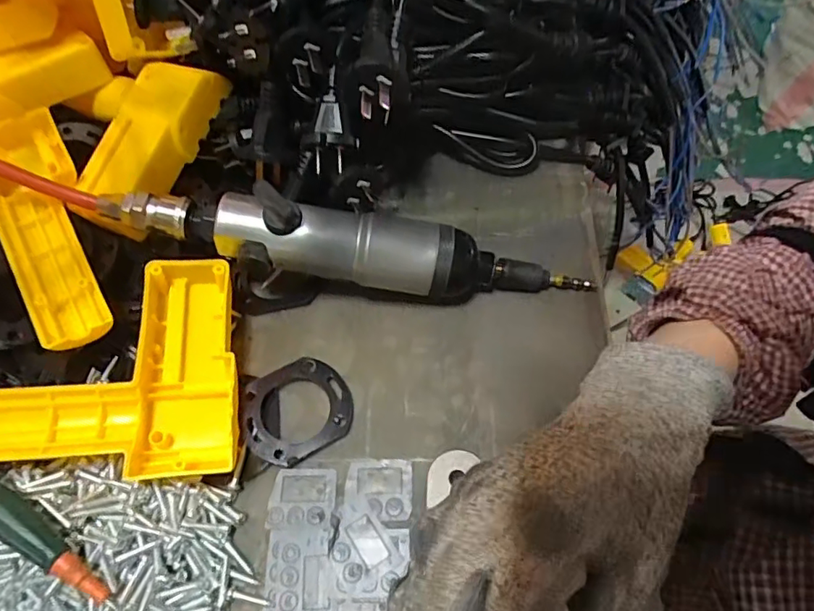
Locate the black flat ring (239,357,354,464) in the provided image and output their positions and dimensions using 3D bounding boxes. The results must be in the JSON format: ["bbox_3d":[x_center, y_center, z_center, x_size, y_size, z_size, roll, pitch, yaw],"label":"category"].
[{"bbox_3d":[-0.059,0.055,0.295,0.059,0.006,0.052,-32,62,-14],"label":"black flat ring"}]

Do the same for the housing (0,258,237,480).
[{"bbox_3d":[-0.161,0.032,0.282,0.142,0.030,0.113,-8,59,0],"label":"housing"}]

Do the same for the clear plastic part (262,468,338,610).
[{"bbox_3d":[-0.051,0.114,0.267,0.033,0.009,0.068,-2,63,-5],"label":"clear plastic part"}]

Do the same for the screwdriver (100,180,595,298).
[{"bbox_3d":[-0.032,-0.034,0.309,0.274,0.056,0.042,2,61,3],"label":"screwdriver"}]

